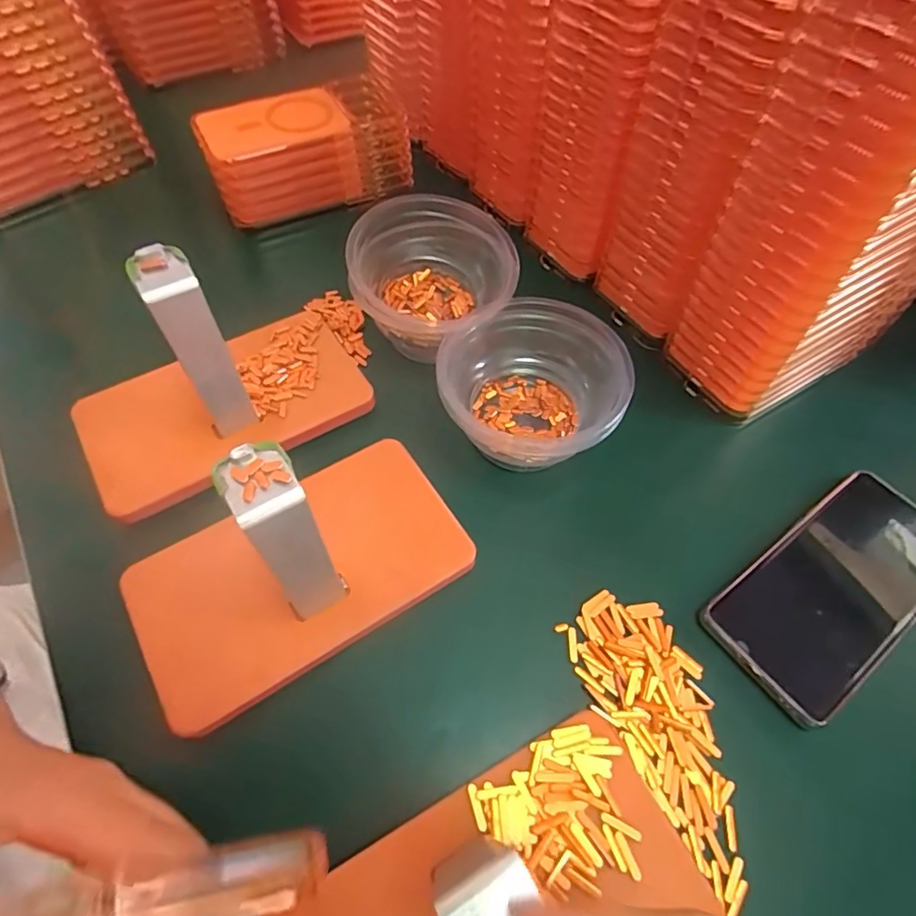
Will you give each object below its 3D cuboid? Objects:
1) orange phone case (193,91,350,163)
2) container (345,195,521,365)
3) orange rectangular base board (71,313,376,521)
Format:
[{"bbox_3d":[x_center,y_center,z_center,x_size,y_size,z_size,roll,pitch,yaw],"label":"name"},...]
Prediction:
[{"bbox_3d":[-0.148,-0.267,0.445,0.121,0.008,0.056,-22,76,-11],"label":"orange phone case"},{"bbox_3d":[-0.018,-0.119,0.383,0.103,0.058,0.102,1,58,-1],"label":"container"},{"bbox_3d":[-0.150,-0.034,0.365,0.169,0.015,0.096,-28,63,-17],"label":"orange rectangular base board"}]

